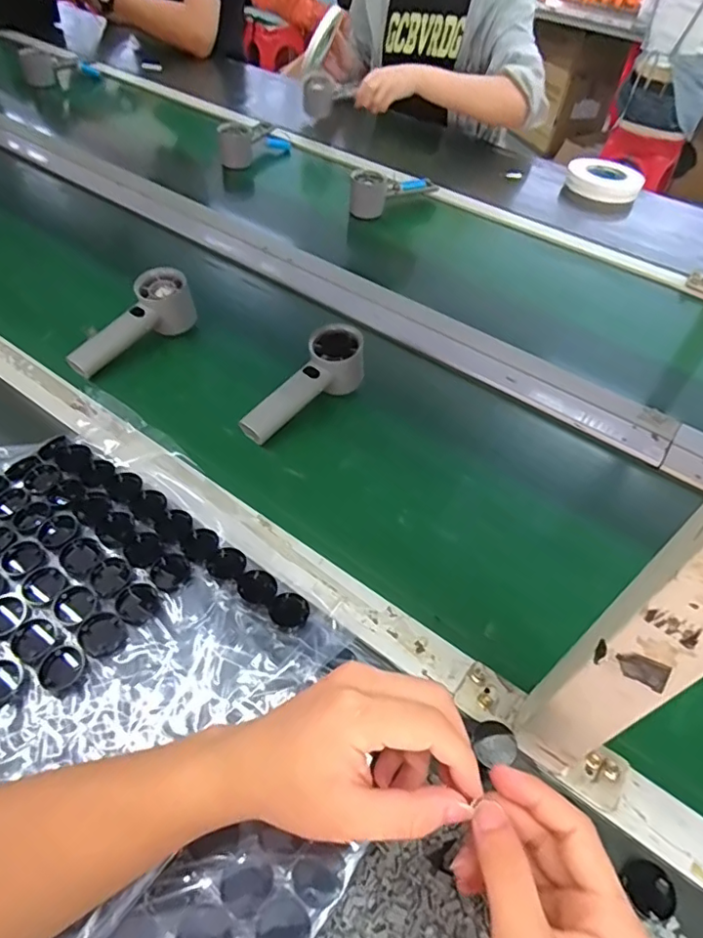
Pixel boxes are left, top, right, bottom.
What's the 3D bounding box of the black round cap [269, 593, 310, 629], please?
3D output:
[{"bbox_3d":[-0.047,0.109,0.418,0.029,0.009,0.025,33,54,21],"label":"black round cap"}]

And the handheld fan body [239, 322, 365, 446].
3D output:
[{"bbox_3d":[-0.051,-0.085,0.592,0.054,0.051,0.160,38,74,24],"label":"handheld fan body"}]

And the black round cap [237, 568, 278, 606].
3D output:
[{"bbox_3d":[-0.073,0.092,0.426,0.030,0.012,0.024,33,54,21],"label":"black round cap"}]

